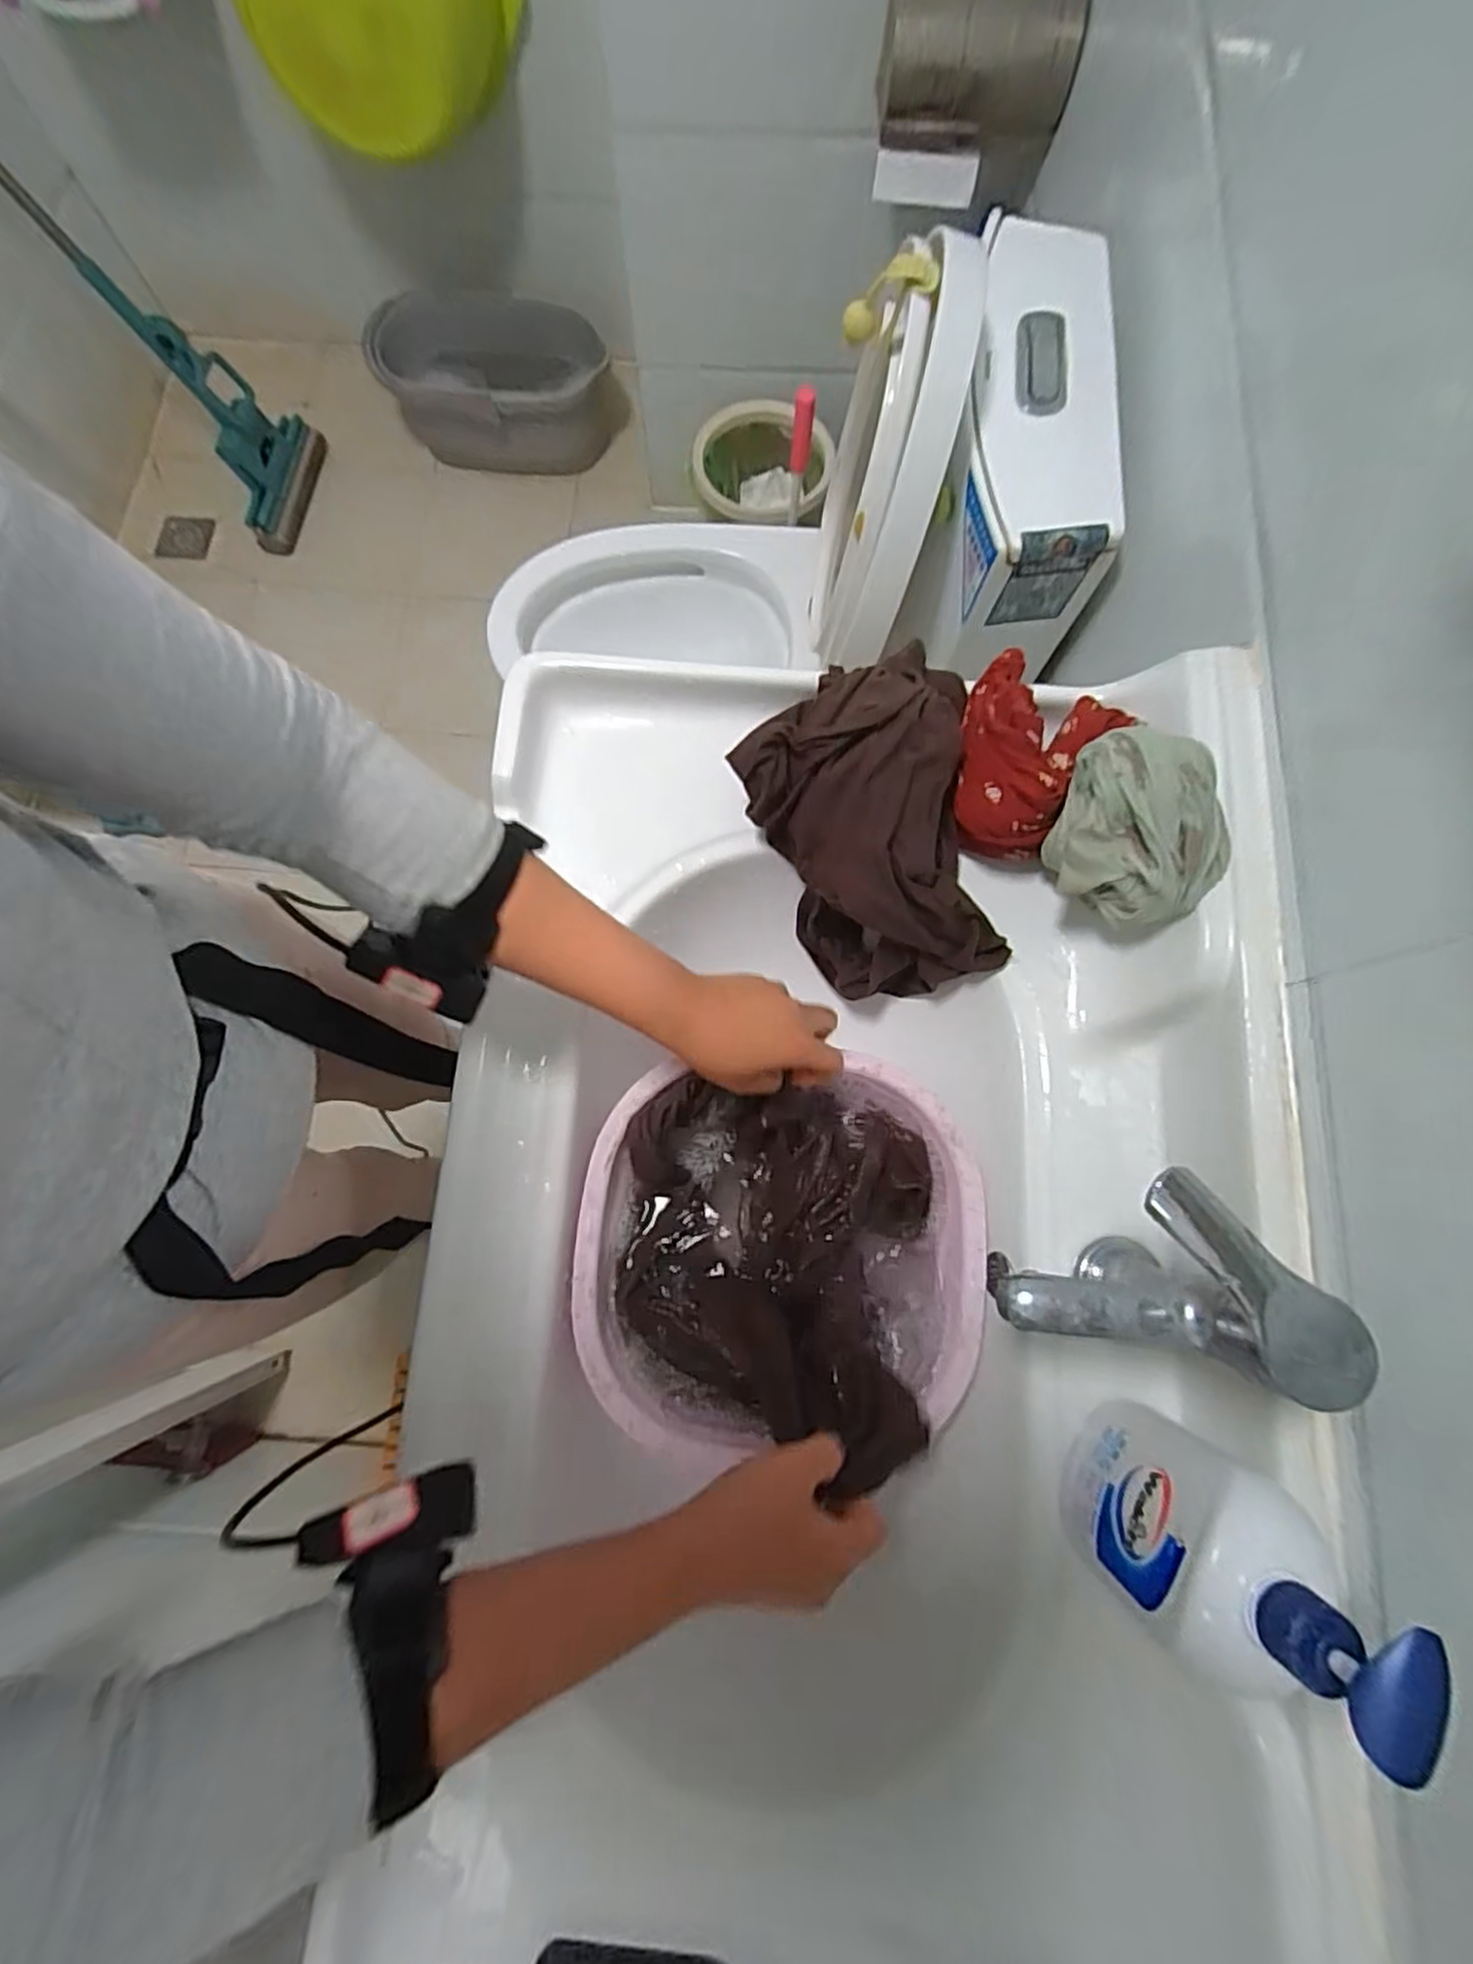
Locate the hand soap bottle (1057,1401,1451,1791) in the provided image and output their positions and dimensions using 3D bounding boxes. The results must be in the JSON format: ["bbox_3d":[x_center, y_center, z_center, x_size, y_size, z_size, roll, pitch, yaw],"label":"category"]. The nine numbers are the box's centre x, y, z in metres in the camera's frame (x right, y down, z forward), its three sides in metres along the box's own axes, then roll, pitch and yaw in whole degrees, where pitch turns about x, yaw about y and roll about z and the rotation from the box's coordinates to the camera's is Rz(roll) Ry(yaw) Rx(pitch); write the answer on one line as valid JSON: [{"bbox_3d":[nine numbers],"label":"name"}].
[{"bbox_3d":[0.224,0.274,0.353,0.090,0.209,0.065,-42,81,-9],"label":"hand soap bottle"}]

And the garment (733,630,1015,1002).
[{"bbox_3d":[0.088,-0.105,0.527,0.166,0.146,0.217,-8,78,-2],"label":"garment"}]

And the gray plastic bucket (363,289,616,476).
[{"bbox_3d":[-0.470,-1.142,1.435,0.467,0.186,0.230,5,77,1],"label":"gray plastic bucket"}]

